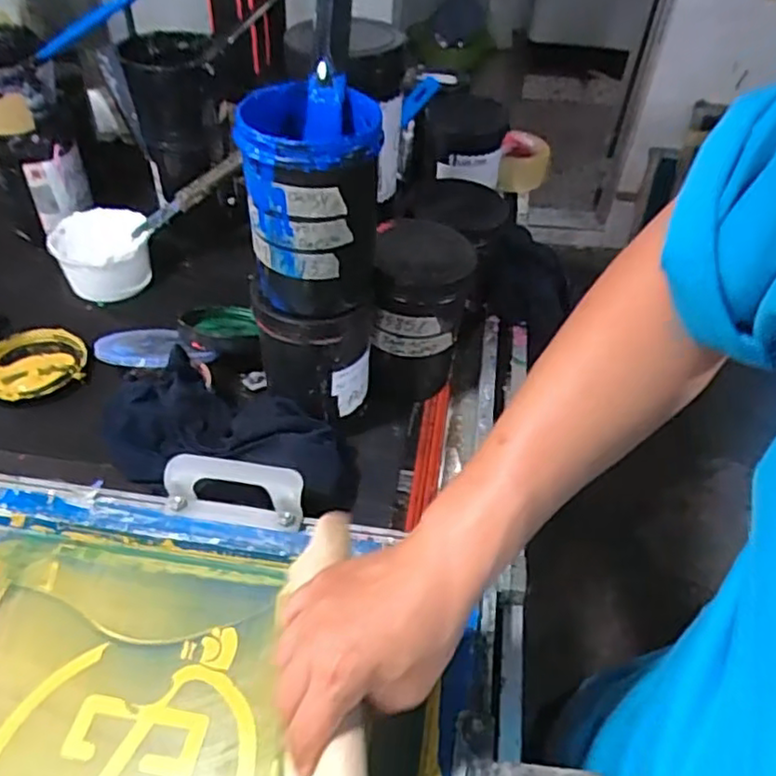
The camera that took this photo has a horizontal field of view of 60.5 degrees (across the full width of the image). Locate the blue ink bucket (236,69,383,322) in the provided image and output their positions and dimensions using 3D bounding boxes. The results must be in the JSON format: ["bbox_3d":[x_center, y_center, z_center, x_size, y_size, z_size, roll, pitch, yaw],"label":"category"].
[{"bbox_3d":[-0.059,-0.148,0.547,0.102,0.161,0.107,1,45,-1],"label":"blue ink bucket"}]

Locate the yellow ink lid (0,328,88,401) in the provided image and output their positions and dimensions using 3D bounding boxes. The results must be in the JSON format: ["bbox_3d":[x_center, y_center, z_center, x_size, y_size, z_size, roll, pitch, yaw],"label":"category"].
[{"bbox_3d":[-0.389,-0.027,0.729,0.108,0.015,0.099,1,46,-1],"label":"yellow ink lid"}]

